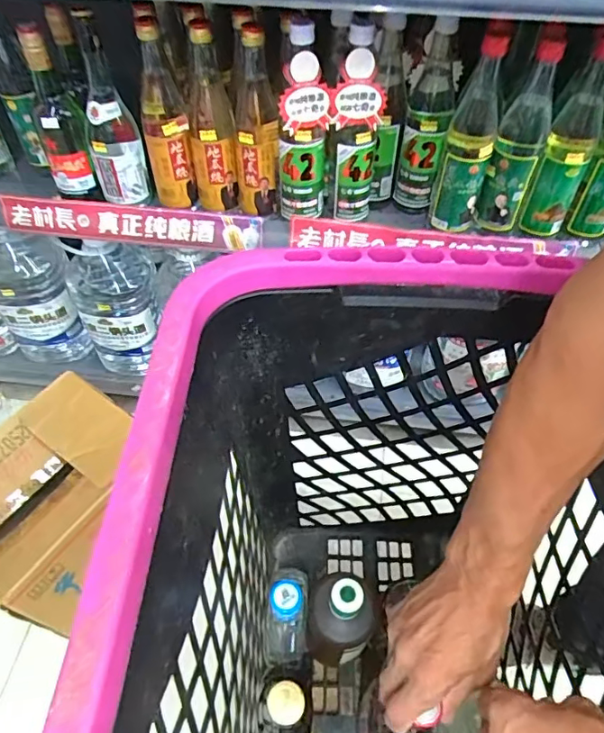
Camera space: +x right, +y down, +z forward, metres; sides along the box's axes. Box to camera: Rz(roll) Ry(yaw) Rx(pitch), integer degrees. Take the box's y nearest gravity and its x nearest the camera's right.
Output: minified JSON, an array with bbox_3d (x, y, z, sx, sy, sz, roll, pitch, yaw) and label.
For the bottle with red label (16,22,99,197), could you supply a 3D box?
[{"bbox_3d":[-0.336,-0.339,0.707,0.064,0.207,0.057,-24,56,-17],"label":"bottle with red label"}]

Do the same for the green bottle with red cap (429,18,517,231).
[{"bbox_3d":[0.217,-0.296,0.662,0.057,0.245,0.065,12,53,10],"label":"green bottle with red cap"}]

